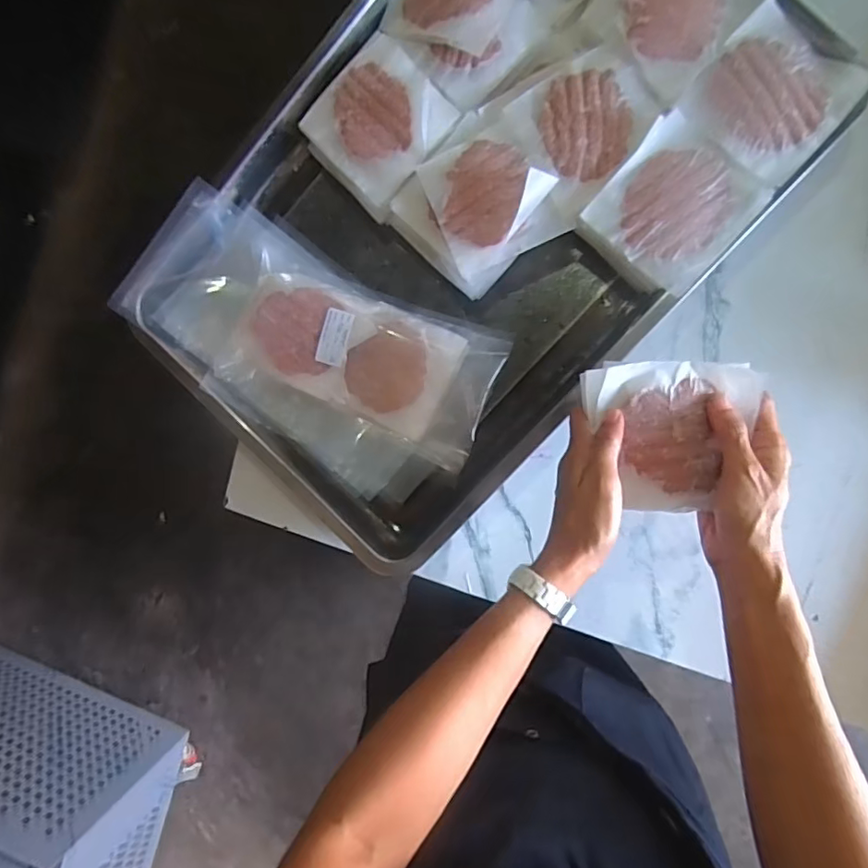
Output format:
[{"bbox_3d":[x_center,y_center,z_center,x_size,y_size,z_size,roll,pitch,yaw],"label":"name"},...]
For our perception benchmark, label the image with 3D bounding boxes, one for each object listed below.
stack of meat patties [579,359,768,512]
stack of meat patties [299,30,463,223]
[{"bbox_3d":[0.169,0.002,0.384,0.116,0.012,0.107,-1,93,9],"label":"stack of meat patties"},{"bbox_3d":[-0.051,-0.282,0.501,0.115,0.044,0.111,-44,87,9],"label":"stack of meat patties"}]

